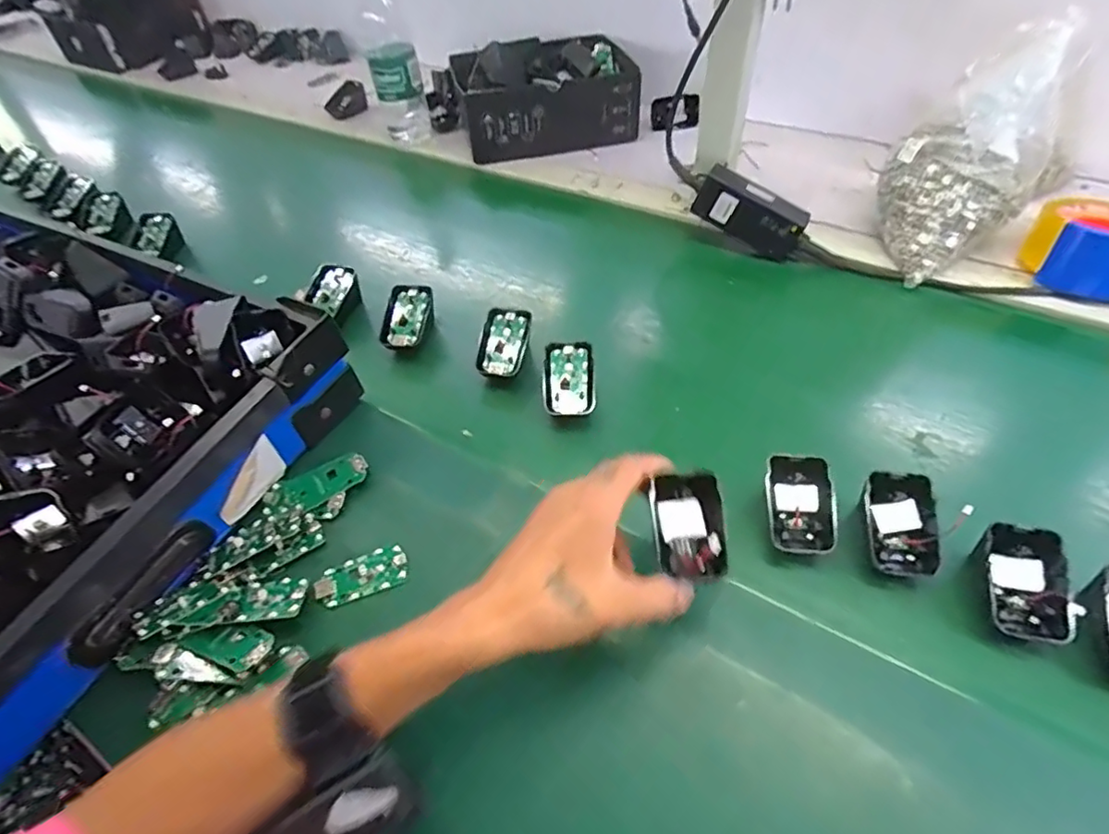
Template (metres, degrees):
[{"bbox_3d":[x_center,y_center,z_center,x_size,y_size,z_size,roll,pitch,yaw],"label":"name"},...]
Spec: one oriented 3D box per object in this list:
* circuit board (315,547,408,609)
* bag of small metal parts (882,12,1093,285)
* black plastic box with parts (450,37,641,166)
[{"bbox_3d":[-0.136,0.111,0.409,0.062,0.008,0.029,-20,51,-9],"label":"circuit board"},{"bbox_3d":[0.371,-0.231,0.528,0.121,0.177,0.106,25,58,25],"label":"bag of small metal parts"},{"bbox_3d":[-0.013,-0.461,0.815,0.243,0.083,0.180,-12,50,-3],"label":"black plastic box with parts"}]

